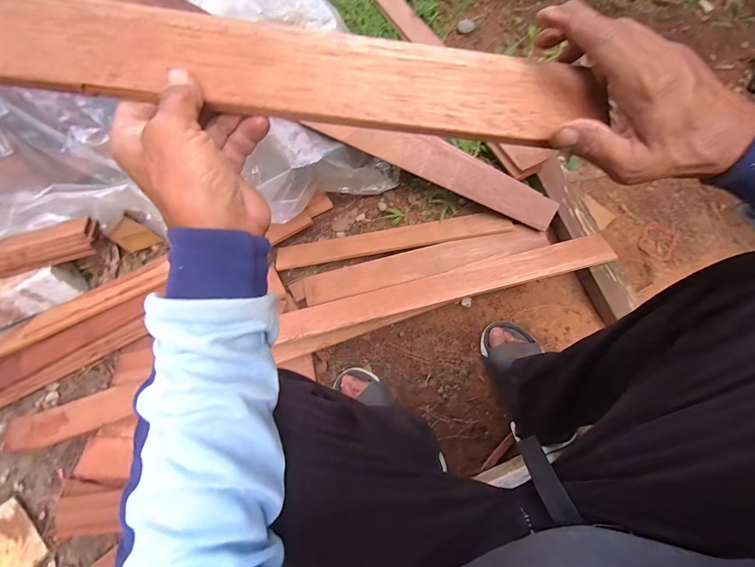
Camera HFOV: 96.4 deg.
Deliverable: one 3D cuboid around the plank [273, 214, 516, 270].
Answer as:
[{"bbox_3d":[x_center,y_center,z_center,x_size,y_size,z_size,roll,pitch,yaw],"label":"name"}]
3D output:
[{"bbox_3d":[0.027,-0.098,0.756,0.514,0.012,0.059,-9,62,3],"label":"plank"}]

